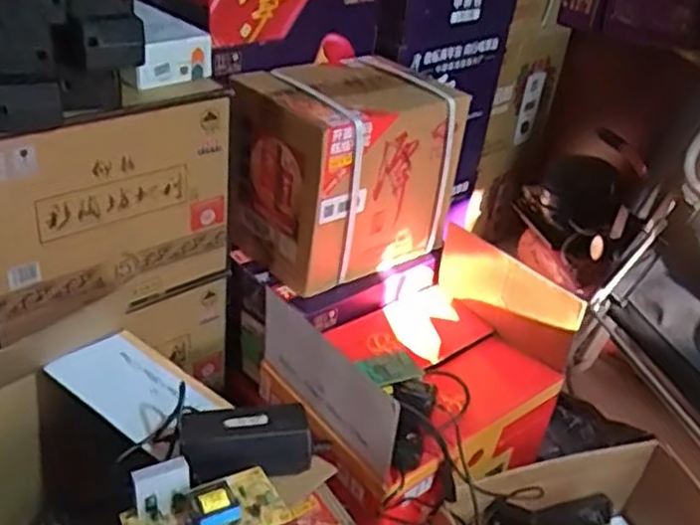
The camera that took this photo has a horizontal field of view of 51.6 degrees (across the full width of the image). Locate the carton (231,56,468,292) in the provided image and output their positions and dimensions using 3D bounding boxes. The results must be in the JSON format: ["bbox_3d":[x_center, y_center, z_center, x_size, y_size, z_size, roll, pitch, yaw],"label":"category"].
[{"bbox_3d":[-0.014,-0.154,1.200,0.336,0.293,0.221,-19,41,-35],"label":"carton"}]

